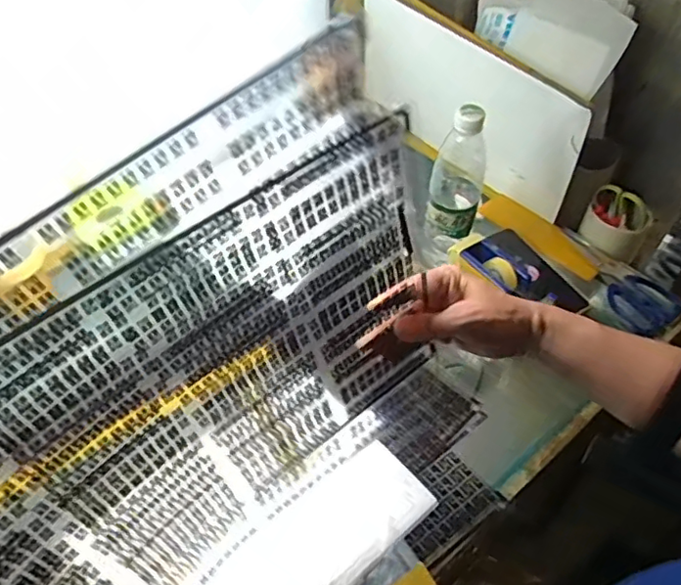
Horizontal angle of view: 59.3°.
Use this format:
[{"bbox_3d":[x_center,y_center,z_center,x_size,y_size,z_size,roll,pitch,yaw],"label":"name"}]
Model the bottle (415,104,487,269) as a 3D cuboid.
[{"bbox_3d":[0.138,-0.128,0.728,0.065,0.226,0.068,13,51,13],"label":"bottle"}]

